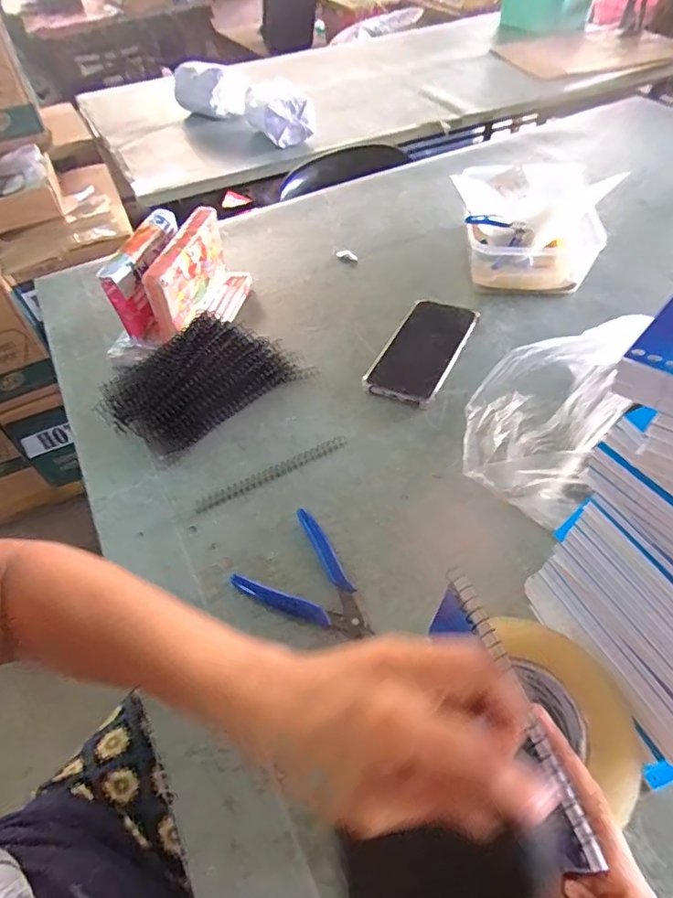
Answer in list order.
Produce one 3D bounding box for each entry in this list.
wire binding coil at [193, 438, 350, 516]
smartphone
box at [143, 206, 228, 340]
[{"bbox_3d":[-0.060,0.023,0.502,0.156,0.012,0.013,-25,52,-15],"label":"wire binding coil"},{"bbox_3d":[0.100,-0.115,0.596,0.080,0.016,0.173,20,55,21],"label":"smartphone"},{"bbox_3d":[-0.175,-0.204,0.632,0.034,0.105,0.159,6,51,10],"label":"box"}]

